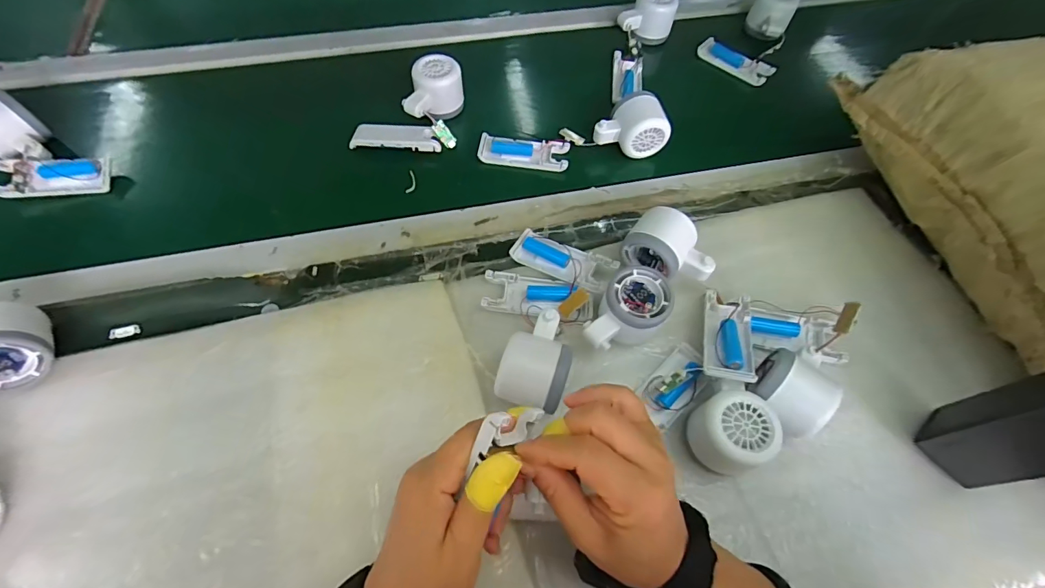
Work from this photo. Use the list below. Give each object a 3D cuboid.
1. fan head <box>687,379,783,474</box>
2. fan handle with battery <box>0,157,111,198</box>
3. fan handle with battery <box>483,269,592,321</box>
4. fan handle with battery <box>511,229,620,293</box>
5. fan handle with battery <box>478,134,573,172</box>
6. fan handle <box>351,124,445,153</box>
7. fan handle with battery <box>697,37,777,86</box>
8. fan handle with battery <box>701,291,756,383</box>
[{"bbox_3d":[0.166,0.109,0.357,0.062,0.050,0.057,2,62,-3],"label":"fan head"},{"bbox_3d":[-0.498,-0.124,0.471,0.101,0.021,0.040,-5,94,-12],"label":"fan handle with battery"},{"bbox_3d":[0.015,0.002,0.424,0.102,0.022,0.047,9,61,1],"label":"fan handle with battery"},{"bbox_3d":[0.039,-0.034,0.446,0.100,0.023,0.041,28,63,11],"label":"fan handle with battery"},{"bbox_3d":[0.002,-0.169,0.526,0.104,0.012,0.041,8,61,1],"label":"fan handle with battery"},{"bbox_3d":[-0.148,-0.184,0.522,0.100,0.013,0.033,-1,62,-4],"label":"fan handle"},{"bbox_3d":[0.302,-0.329,0.625,0.040,0.018,0.105,-39,71,-21],"label":"fan handle with battery"},{"bbox_3d":[0.183,0.036,0.392,0.037,0.016,0.100,18,45,6],"label":"fan handle with battery"}]

